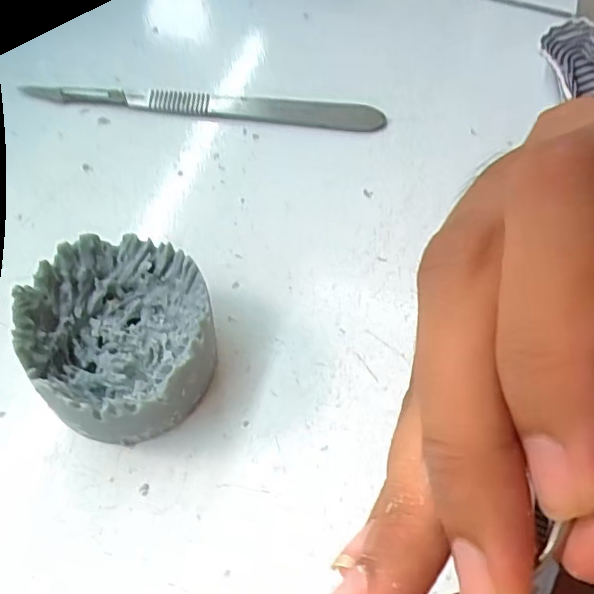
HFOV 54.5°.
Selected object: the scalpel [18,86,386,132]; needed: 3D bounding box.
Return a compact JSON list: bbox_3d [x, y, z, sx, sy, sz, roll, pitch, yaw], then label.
[{"bbox_3d":[-0.035,-0.074,0.224,0.135,0.005,0.012,3,64,-2],"label":"scalpel"}]

